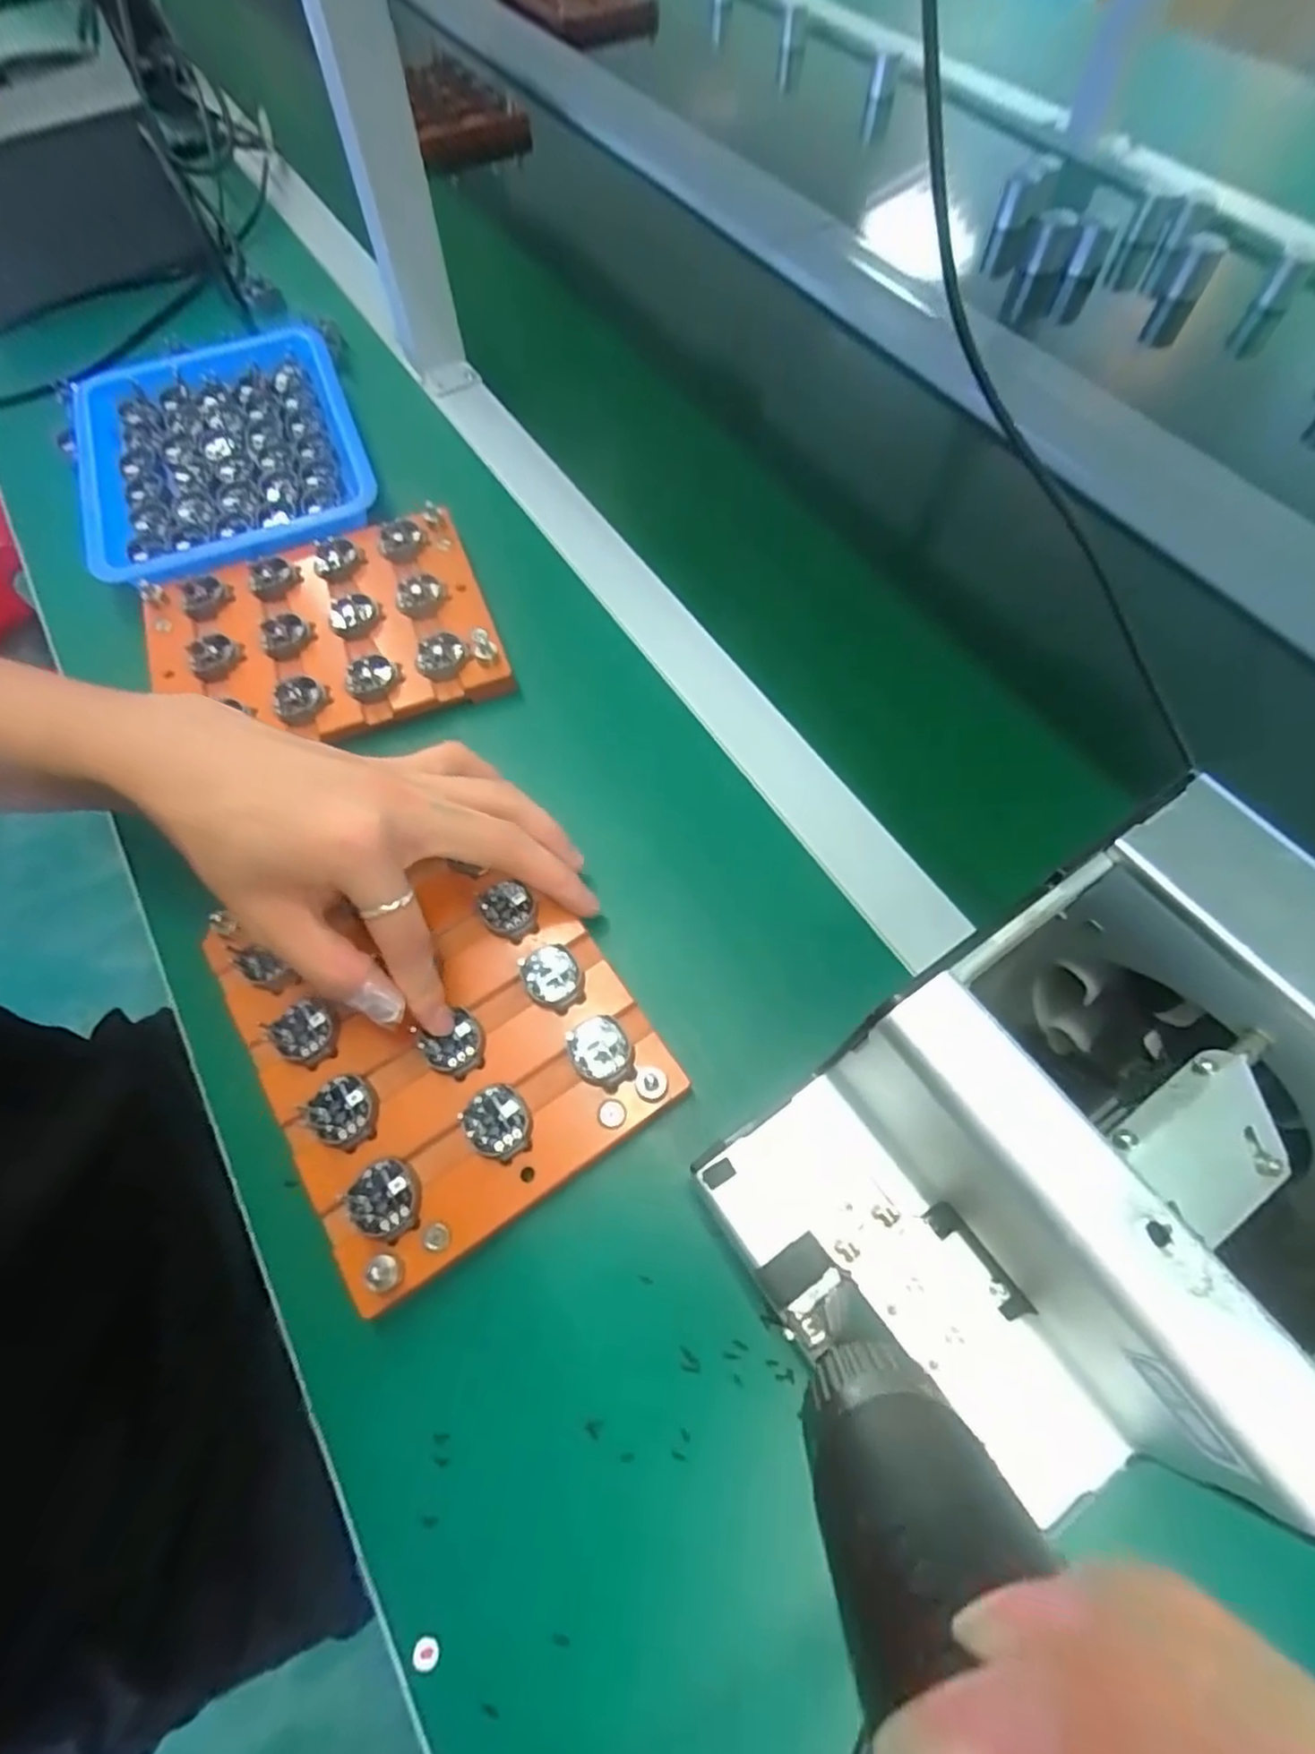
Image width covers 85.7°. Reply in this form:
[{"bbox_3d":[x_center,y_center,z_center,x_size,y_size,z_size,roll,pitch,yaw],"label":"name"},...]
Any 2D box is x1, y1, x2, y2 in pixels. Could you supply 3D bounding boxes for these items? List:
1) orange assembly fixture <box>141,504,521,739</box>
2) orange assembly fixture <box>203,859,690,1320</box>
[{"bbox_3d":[-0.195,-0.138,0.410,0.187,0.021,0.141,-20,67,-8],"label":"orange assembly fixture"},{"bbox_3d":[-0.095,0.063,0.309,0.145,0.012,0.168,-33,69,-13],"label":"orange assembly fixture"}]

